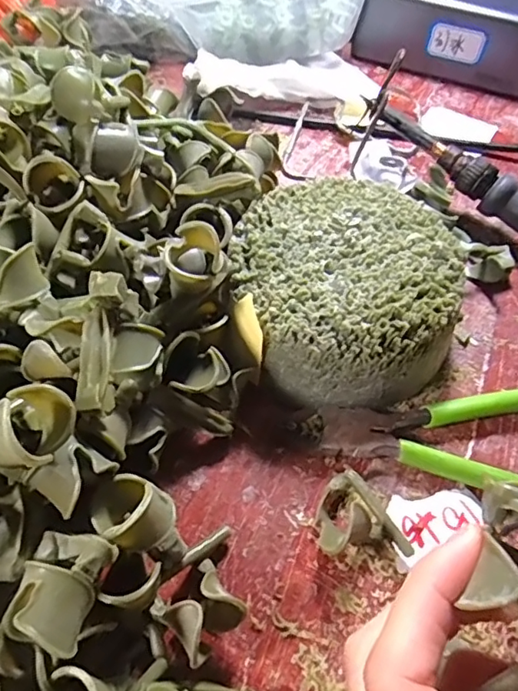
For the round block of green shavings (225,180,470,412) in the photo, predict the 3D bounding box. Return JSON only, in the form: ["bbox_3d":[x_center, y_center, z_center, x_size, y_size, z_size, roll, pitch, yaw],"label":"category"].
[{"bbox_3d":[0.037,-0.025,0.245,0.095,0.046,0.098,2,58,-3],"label":"round block of green shavings"}]

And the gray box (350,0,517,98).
[{"bbox_3d":[0.135,-0.218,0.367,0.129,0.052,0.047,19,59,8],"label":"gray box"}]

